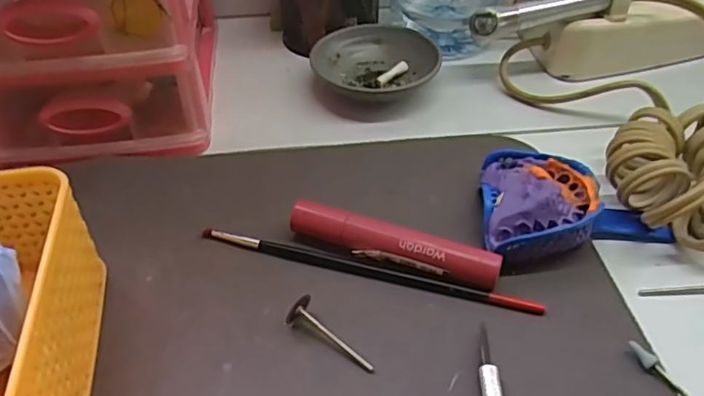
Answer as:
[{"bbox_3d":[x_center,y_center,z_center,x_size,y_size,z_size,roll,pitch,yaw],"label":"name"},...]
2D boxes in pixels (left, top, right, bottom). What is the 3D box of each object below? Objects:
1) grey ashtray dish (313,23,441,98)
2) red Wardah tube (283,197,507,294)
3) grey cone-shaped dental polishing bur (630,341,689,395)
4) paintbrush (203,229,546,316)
[{"bbox_3d":[0.020,-0.100,0.422,0.075,0.029,0.082,-1,43,1],"label":"grey ashtray dish"},{"bbox_3d":[0.019,0.024,0.286,0.105,0.019,0.016,14,45,16],"label":"red Wardah tube"},{"bbox_3d":[0.133,0.077,0.235,0.005,0.007,0.048,-24,47,-23],"label":"grey cone-shaped dental polishing bur"},{"bbox_3d":[0.006,0.034,0.286,0.170,0.005,0.010,11,44,13],"label":"paintbrush"}]

